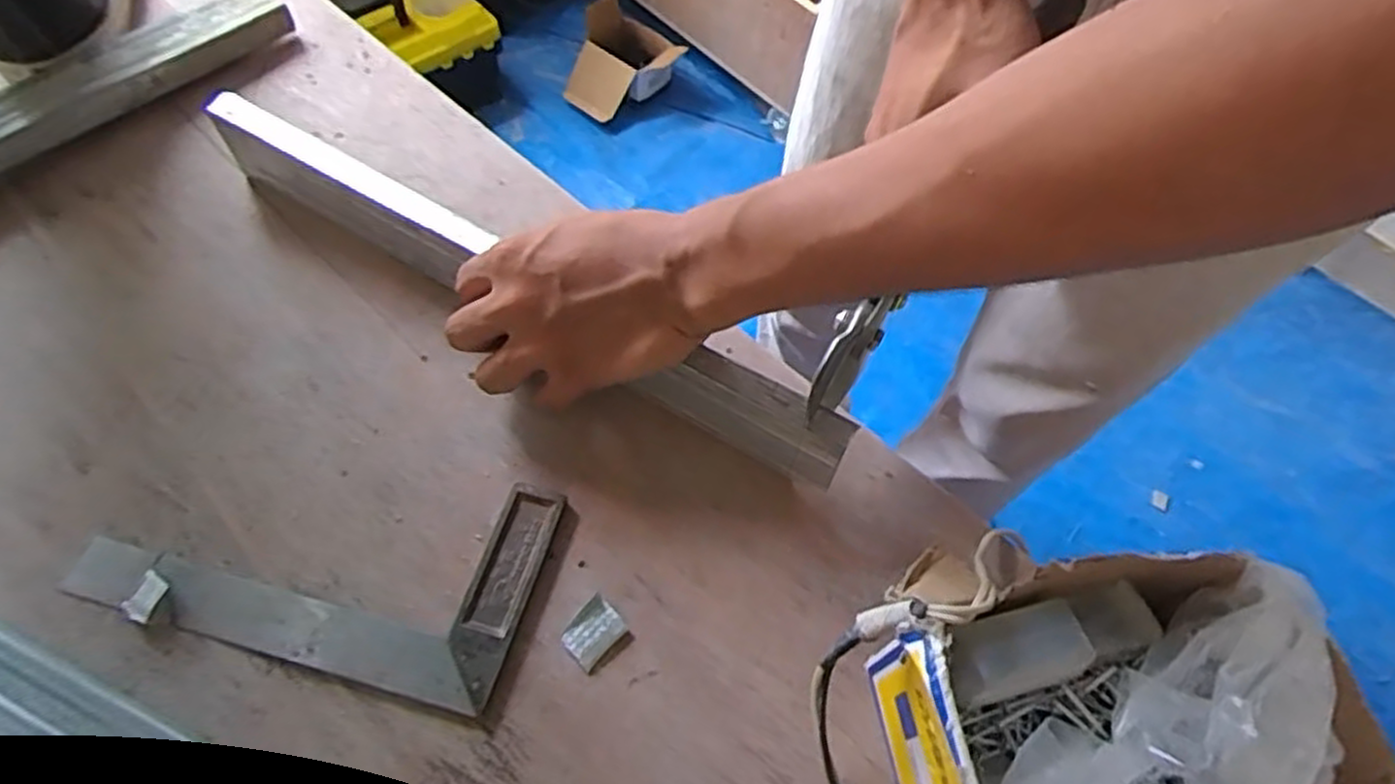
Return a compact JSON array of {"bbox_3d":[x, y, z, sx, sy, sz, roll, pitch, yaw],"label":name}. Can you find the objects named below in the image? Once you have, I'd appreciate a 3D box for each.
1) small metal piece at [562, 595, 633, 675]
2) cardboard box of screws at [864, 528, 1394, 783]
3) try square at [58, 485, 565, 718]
[{"bbox_3d":[-0.046,0.107,0.342,0.026,0.005,0.025,-36,67,-21],"label":"small metal piece"},{"bbox_3d":[0.147,0.111,0.289,0.140,0.101,0.121,-8,60,-7],"label":"cardboard box of screws"},{"bbox_3d":[-0.174,0.071,0.356,0.200,0.009,0.099,14,60,6],"label":"try square"}]

